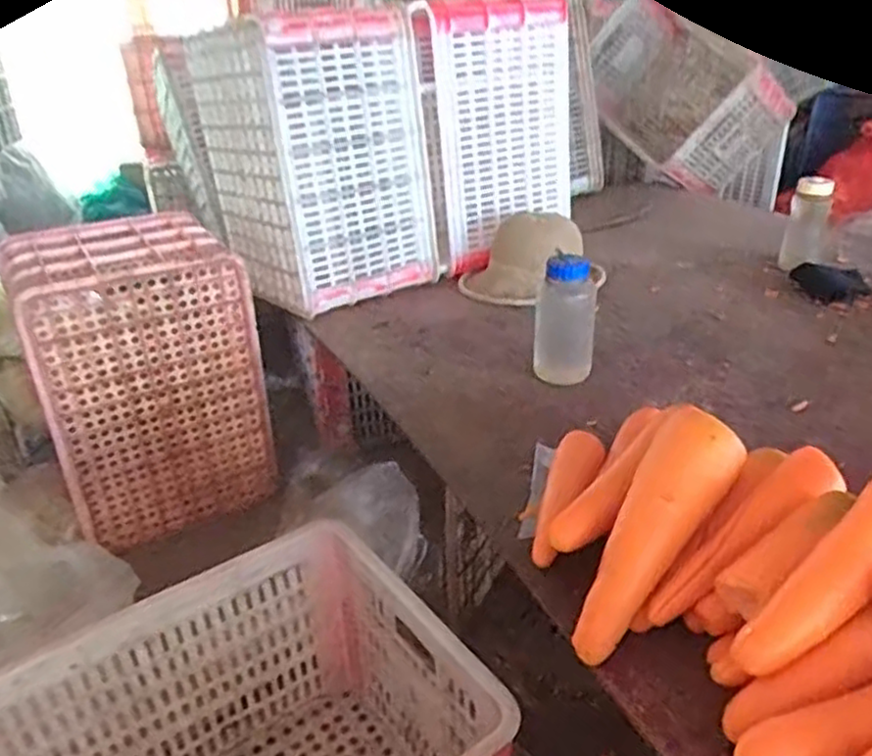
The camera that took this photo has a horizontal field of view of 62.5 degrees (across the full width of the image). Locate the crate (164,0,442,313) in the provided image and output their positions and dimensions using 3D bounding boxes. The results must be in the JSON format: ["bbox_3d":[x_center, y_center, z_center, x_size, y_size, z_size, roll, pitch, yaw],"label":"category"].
[{"bbox_3d":[-0.258,-0.441,1.413,0.339,0.473,0.464,-19,32,-28],"label":"crate"}]

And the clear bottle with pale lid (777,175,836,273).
[{"bbox_3d":[0.701,-0.290,1.359,0.072,0.163,0.078,11,31,24],"label":"clear bottle with pale lid"}]

